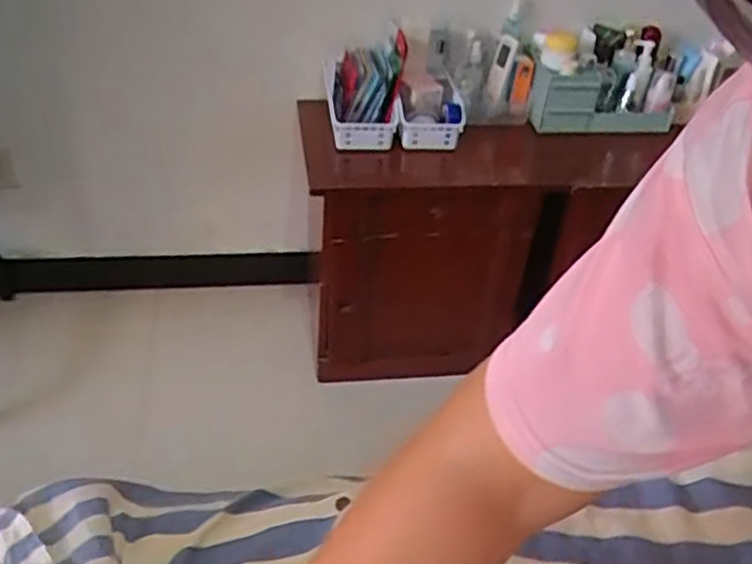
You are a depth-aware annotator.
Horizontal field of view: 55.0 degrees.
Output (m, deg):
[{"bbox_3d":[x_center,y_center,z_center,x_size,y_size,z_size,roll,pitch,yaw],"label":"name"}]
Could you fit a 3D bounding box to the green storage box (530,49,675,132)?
[{"bbox_3d":[0.442,-0.368,1.406,0.277,0.124,0.111,-1,38,-5],"label":"green storage box"}]

